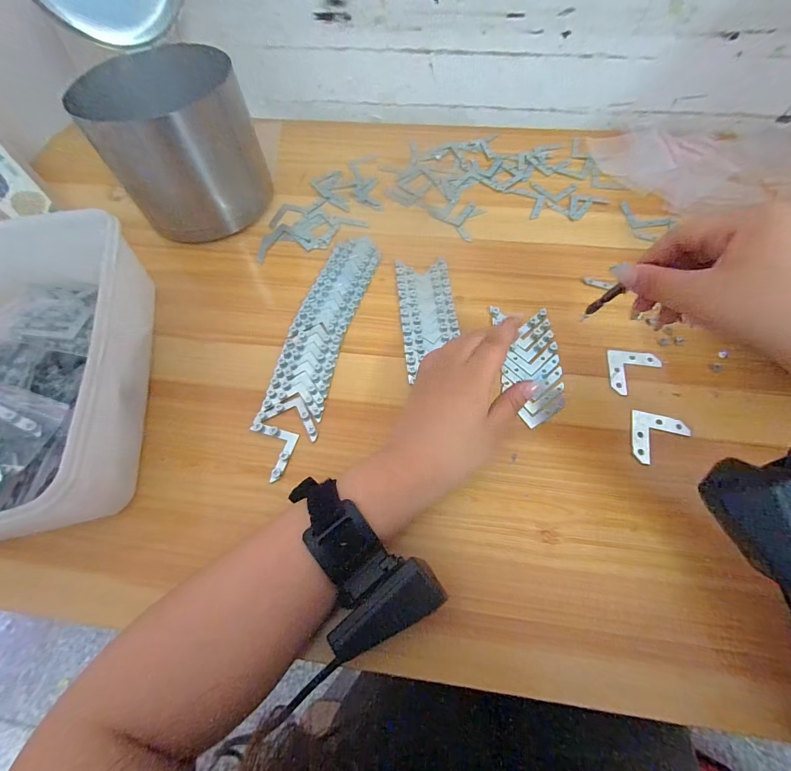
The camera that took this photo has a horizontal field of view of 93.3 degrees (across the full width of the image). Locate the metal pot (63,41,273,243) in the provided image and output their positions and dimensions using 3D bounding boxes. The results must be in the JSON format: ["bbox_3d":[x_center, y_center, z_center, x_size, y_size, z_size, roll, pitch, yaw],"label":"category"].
[{"bbox_3d":[-0.226,-0.255,0.397,0.147,0.127,0.128,-22,65,-8],"label":"metal pot"}]

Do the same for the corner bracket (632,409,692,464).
[{"bbox_3d":[0.212,0.043,0.298,0.043,0.004,0.044,11,65,8],"label":"corner bracket"}]

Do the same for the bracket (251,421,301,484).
[{"bbox_3d":[-0.105,0.054,0.305,0.041,0.005,0.041,15,65,10],"label":"bracket"}]

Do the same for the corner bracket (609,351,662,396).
[{"bbox_3d":[0.209,-0.010,0.326,0.044,0.004,0.043,7,66,3],"label":"corner bracket"}]

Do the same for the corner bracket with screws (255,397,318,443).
[{"bbox_3d":[-0.087,0.025,0.317,0.054,0.007,0.034,17,66,11],"label":"corner bracket with screws"}]

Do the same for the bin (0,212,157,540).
[{"bbox_3d":[-0.295,-0.012,0.298,0.183,0.083,0.254,-7,63,0],"label":"bin"}]

